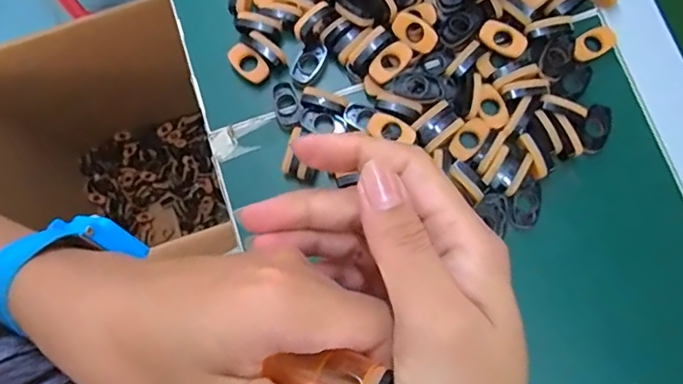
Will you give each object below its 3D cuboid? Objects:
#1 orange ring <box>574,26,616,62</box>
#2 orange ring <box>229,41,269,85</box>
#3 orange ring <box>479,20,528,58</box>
[{"bbox_3d":[0.177,-0.105,0.374,0.039,0.010,0.019,-31,81,-5],"label":"orange ring"},{"bbox_3d":[-0.067,-0.093,0.383,0.032,0.008,0.018,41,82,7],"label":"orange ring"},{"bbox_3d":[0.113,-0.107,0.369,0.033,0.006,0.020,35,81,6],"label":"orange ring"}]

